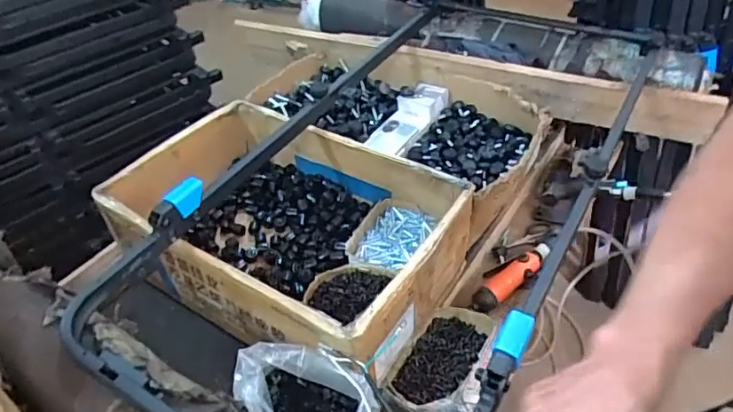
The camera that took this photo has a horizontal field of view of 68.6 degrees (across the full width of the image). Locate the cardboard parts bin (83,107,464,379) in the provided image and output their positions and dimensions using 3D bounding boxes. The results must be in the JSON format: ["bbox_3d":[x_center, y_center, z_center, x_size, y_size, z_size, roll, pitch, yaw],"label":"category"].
[{"bbox_3d":[-0.139,0.029,0.907,0.553,0.178,0.356,24,50,27],"label":"cardboard parts bin"}]

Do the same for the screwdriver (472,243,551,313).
[{"bbox_3d":[0.251,0.120,0.938,0.188,0.038,0.045,-30,49,-25],"label":"screwdriver"}]

